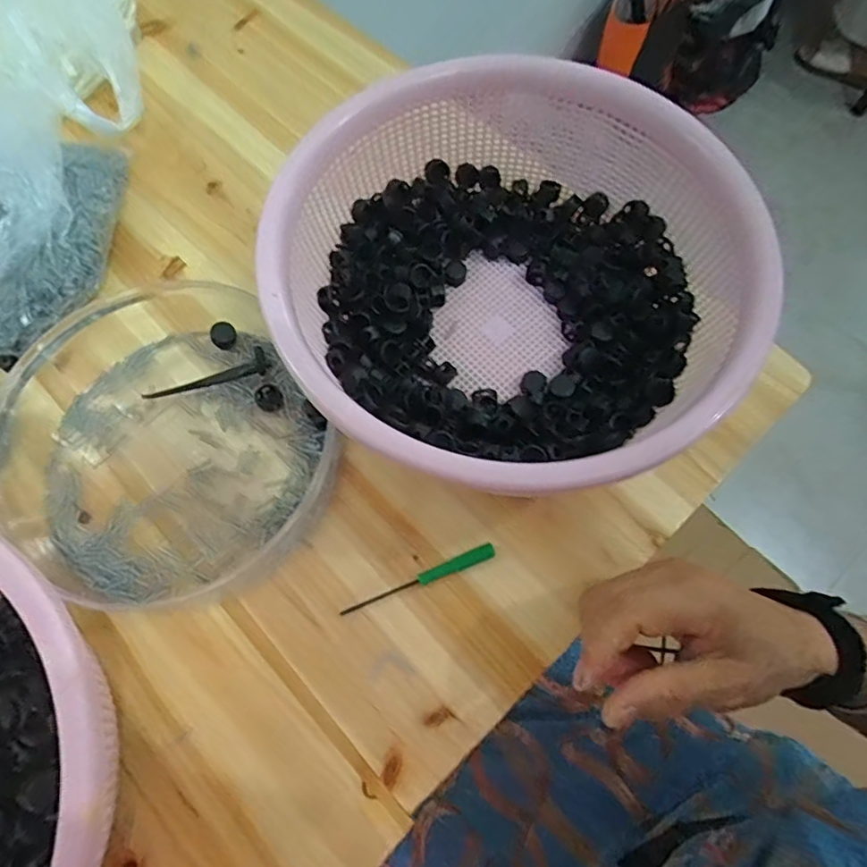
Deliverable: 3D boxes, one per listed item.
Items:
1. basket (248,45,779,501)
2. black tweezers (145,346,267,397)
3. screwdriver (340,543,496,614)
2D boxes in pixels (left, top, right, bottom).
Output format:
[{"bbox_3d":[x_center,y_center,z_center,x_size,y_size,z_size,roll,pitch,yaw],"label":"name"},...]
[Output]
[{"bbox_3d":[0.043,-0.084,0.350,0.261,0.112,0.255,0,69,0],"label":"basket"},{"bbox_3d":[-0.155,-0.040,0.391,0.084,0.007,0.019,-15,70,-3],"label":"black tweezers"},{"bbox_3d":[-0.009,0.088,0.343,0.097,0.007,0.009,-20,70,-7],"label":"screwdriver"}]

